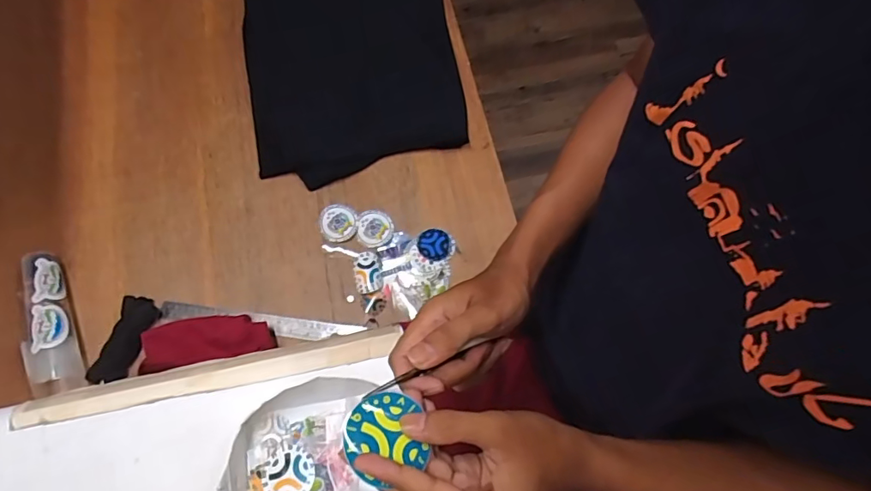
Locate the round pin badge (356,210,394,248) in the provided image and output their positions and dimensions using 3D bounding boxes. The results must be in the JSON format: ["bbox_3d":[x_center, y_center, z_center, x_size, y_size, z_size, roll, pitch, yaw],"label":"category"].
[{"bbox_3d":[-0.095,-0.027,0.791,0.057,0.007,0.060,0,73,0],"label":"round pin badge"}]

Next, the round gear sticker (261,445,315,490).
[{"bbox_3d":[-0.152,0.237,0.520,0.053,0.004,0.049,-1,60,1],"label":"round gear sticker"}]

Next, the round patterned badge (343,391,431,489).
[{"bbox_3d":[-0.032,0.122,0.328,0.053,0.005,0.050,11,59,-19],"label":"round patterned badge"}]

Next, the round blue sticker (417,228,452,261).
[{"bbox_3d":[-0.002,-0.001,0.784,0.051,0.004,0.049,0,73,0],"label":"round blue sticker"}]

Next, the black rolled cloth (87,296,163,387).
[{"bbox_3d":[-0.448,0.137,0.726,0.044,0.028,0.128,20,74,7],"label":"black rolled cloth"}]

